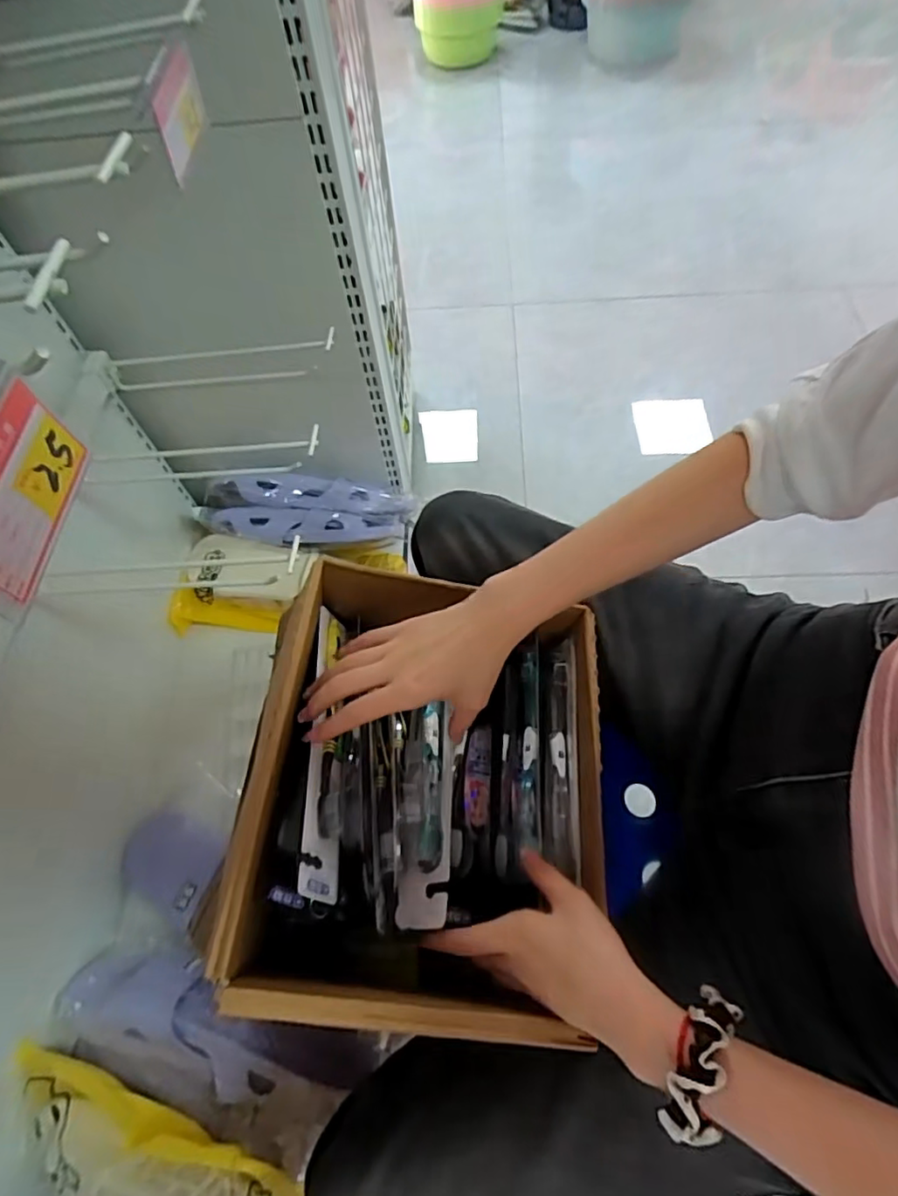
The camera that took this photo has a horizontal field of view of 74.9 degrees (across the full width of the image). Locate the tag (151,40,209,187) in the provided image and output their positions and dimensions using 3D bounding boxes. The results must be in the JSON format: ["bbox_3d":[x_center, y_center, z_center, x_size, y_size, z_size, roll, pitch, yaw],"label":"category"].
[{"bbox_3d":[-0.147,-0.268,0.322,0.007,0.043,0.070,-2,63,2],"label":"tag"}]

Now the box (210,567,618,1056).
[{"bbox_3d":[-0.013,0.143,0.458,0.236,0.139,0.299,7,62,0],"label":"box"}]

